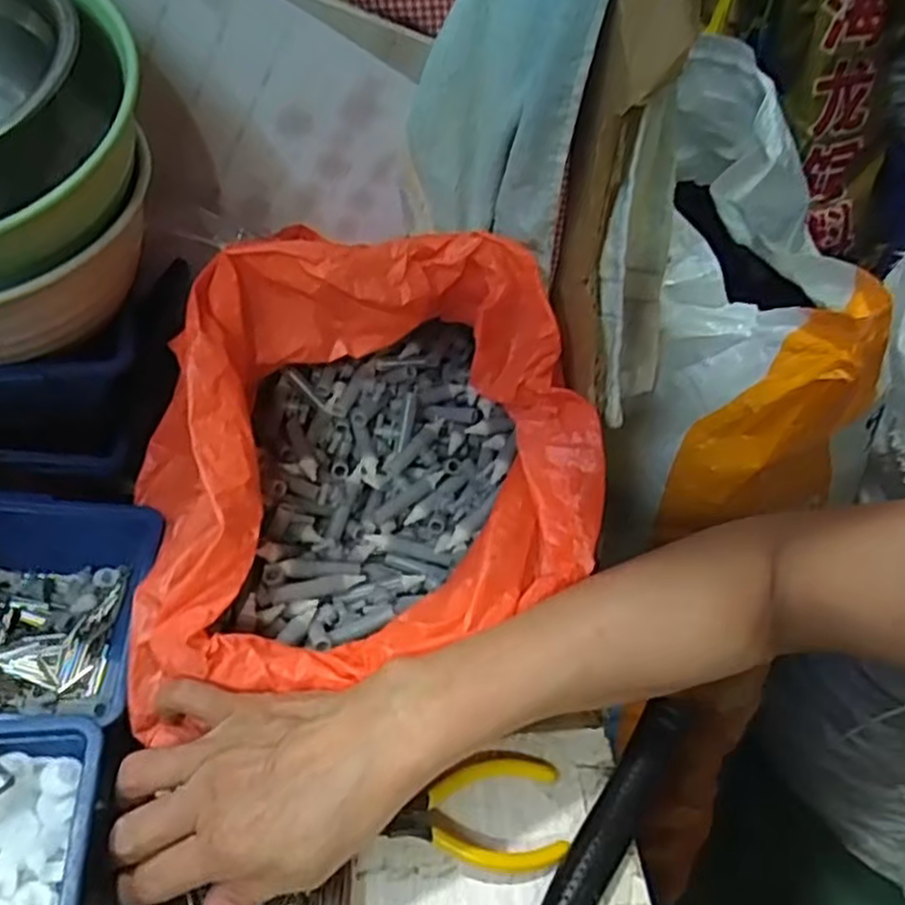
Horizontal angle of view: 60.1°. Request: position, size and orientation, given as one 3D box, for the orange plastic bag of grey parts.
[{"bbox_3d":[-0.046,-0.002,0.390,0.225,0.133,0.192,-9,49,-15],"label":"orange plastic bag of grey parts"}]

